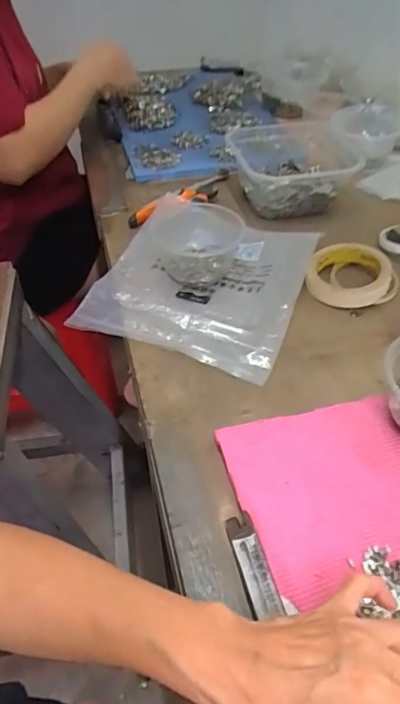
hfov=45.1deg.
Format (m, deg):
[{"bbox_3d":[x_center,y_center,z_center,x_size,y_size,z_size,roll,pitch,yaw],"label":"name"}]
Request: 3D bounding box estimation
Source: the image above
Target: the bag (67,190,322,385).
[{"bbox_3d":[0.003,-0.102,0.589,0.238,0.038,0.258,15,49,17],"label":"bag"}]

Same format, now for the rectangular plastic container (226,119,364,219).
[{"bbox_3d":[0.146,-0.298,0.754,0.168,0.057,0.207,-8,47,-4],"label":"rectangular plastic container"}]

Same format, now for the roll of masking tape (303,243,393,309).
[{"bbox_3d":[0.182,-0.092,0.591,0.095,0.034,0.096,-2,47,2],"label":"roll of masking tape"}]

